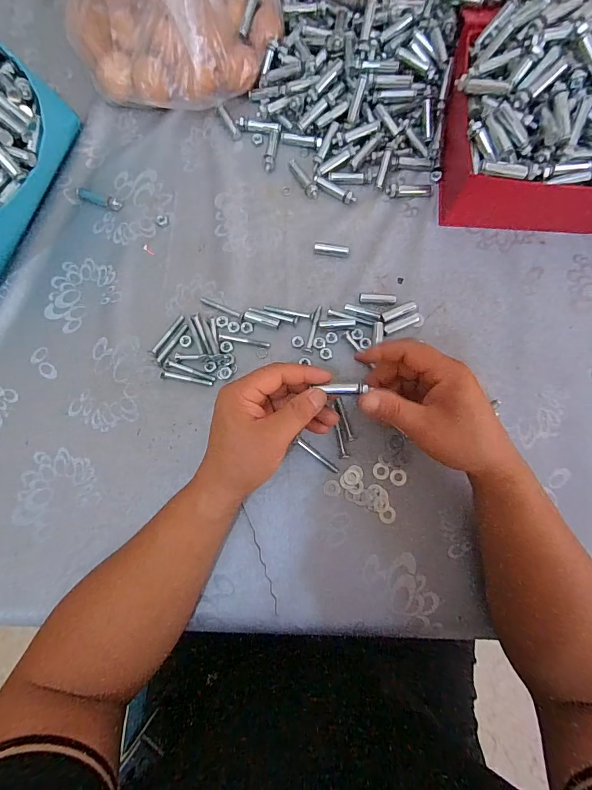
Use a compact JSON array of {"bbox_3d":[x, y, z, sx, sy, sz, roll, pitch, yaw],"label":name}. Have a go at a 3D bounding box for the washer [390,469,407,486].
[{"bbox_3d":[0.104,0.084,0.378,0.016,0.004,0.016,0,79,0],"label":"washer"}]

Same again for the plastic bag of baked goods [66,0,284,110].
[{"bbox_3d":[-0.137,-0.453,0.407,0.227,0.153,0.201,9,80,2],"label":"plastic bag of baked goods"}]

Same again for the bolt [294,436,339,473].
[{"bbox_3d":[0.022,0.062,0.382,0.052,0.004,0.007,40,82,7],"label":"bolt"}]

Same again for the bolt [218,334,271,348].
[{"bbox_3d":[-0.056,-0.059,0.405,0.056,0.004,0.007,9,80,2],"label":"bolt"}]

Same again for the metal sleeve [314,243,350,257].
[{"bbox_3d":[0.041,-0.165,0.424,0.040,0.010,0.010,6,80,2],"label":"metal sleeve"}]

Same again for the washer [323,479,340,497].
[{"bbox_3d":[0.036,0.093,0.376,0.017,0.004,0.016,-1,79,0],"label":"washer"}]

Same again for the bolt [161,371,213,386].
[{"bbox_3d":[-0.116,-0.017,0.397,0.055,0.004,0.007,10,80,2],"label":"bolt"}]

